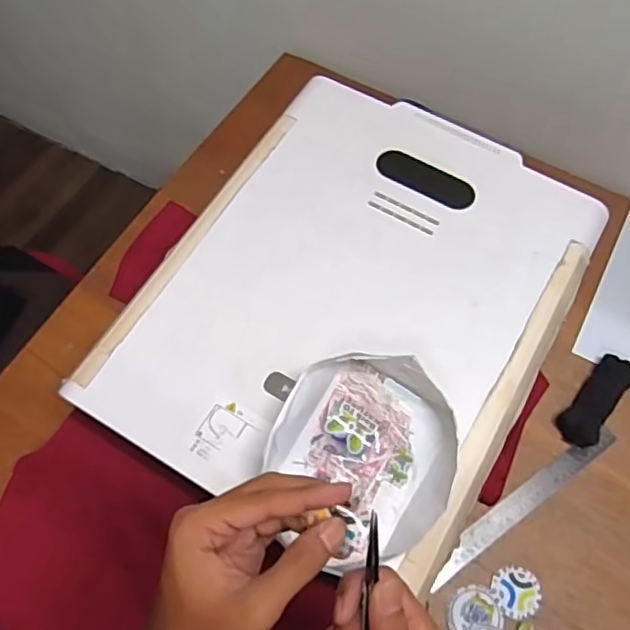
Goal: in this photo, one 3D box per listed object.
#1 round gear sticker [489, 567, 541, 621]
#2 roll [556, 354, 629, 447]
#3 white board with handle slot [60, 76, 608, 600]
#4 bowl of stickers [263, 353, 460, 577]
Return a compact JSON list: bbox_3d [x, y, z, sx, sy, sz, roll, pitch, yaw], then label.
[{"bbox_3d":[0.225,0.309,0.679,0.053,0.004,0.053,0,65,0],"label":"round gear sticker"},{"bbox_3d":[0.355,0.107,0.762,0.047,0.026,0.125,37,70,16],"label":"roll"},{"bbox_3d":[0.045,-0.027,0.655,0.403,0.016,0.498,29,68,13],"label":"white board with handle slot"},{"bbox_3d":[0.043,0.128,0.554,0.161,0.052,0.181,2,65,1],"label":"bowl of stickers"}]

